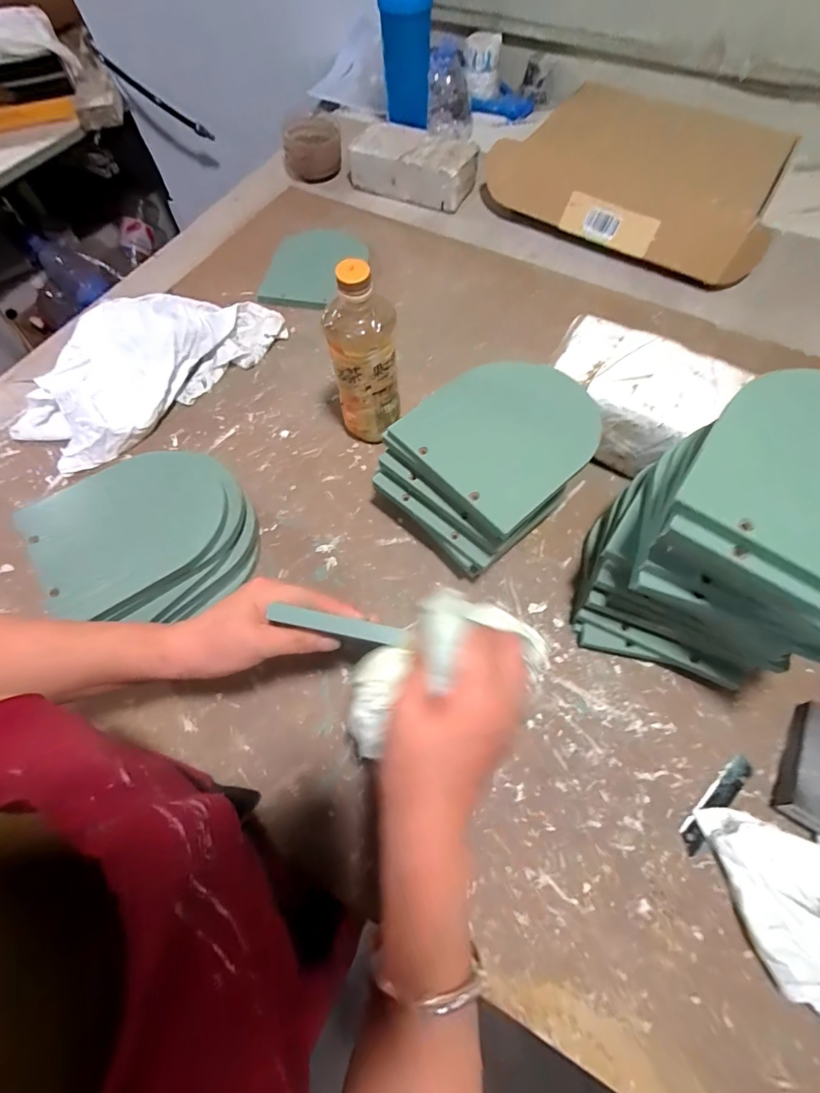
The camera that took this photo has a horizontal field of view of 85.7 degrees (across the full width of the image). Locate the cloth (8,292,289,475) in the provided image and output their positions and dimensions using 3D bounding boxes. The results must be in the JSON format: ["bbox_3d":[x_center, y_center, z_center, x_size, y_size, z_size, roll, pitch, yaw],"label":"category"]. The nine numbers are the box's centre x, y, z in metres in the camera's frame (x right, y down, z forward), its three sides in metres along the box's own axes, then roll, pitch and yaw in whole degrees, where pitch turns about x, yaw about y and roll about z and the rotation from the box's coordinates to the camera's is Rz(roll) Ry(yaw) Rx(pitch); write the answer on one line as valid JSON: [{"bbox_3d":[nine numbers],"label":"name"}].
[{"bbox_3d":[-0.345,-0.244,0.561,0.175,0.071,0.338,38,71,17],"label":"cloth"}]

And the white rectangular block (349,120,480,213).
[{"bbox_3d":[0.003,-0.657,0.758,0.211,0.063,0.100,26,68,12],"label":"white rectangular block"}]

